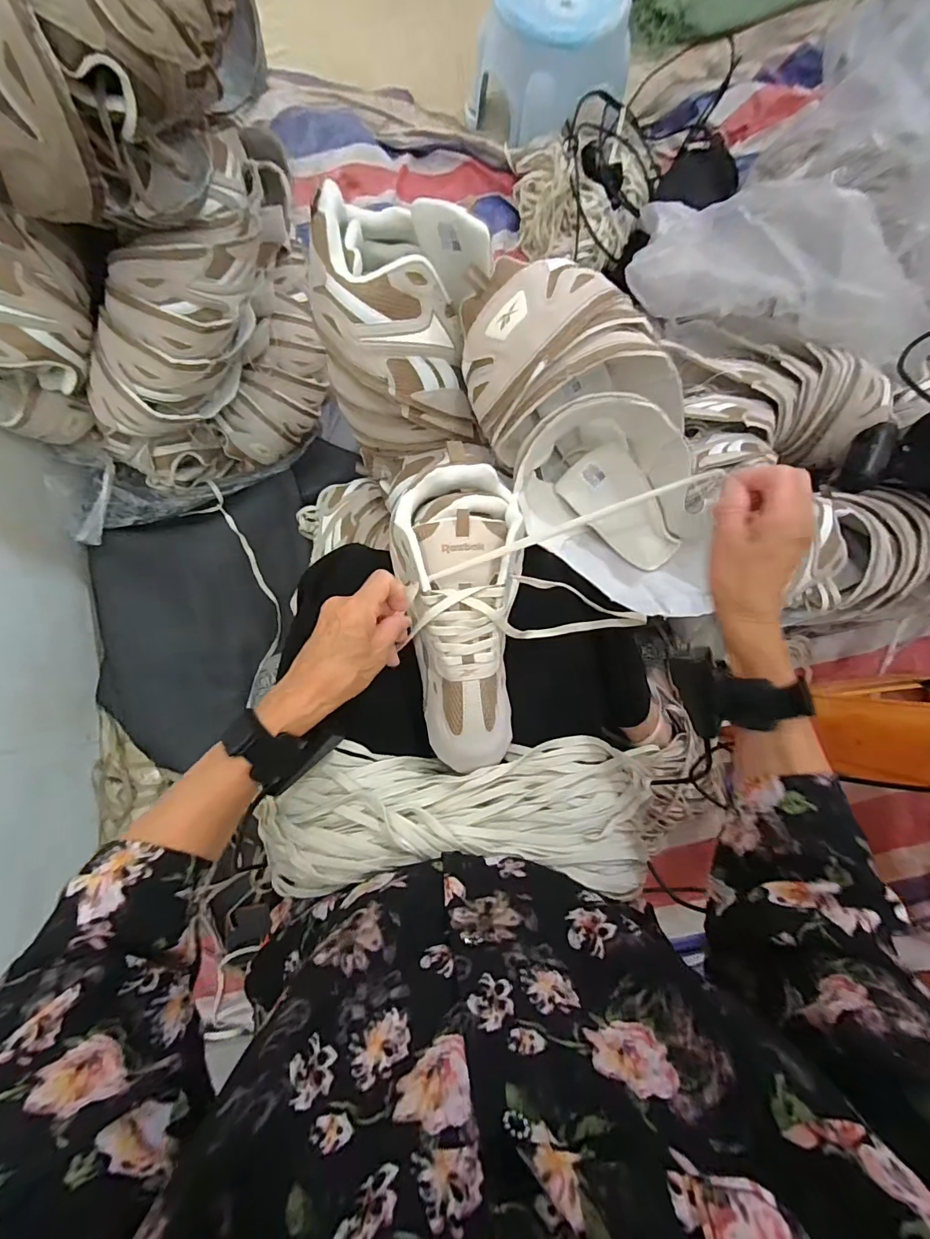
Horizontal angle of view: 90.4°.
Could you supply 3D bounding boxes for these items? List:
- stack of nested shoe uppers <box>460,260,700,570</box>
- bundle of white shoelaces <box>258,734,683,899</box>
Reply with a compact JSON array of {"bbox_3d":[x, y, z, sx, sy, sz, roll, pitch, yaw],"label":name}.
[{"bbox_3d":[0.132,-0.190,0.456,0.196,0.137,0.278,-23,81,-5],"label":"stack of nested shoe uppers"},{"bbox_3d":[0.018,0.176,0.421,0.367,0.089,0.123,0,80,-1],"label":"bundle of white shoelaces"}]

